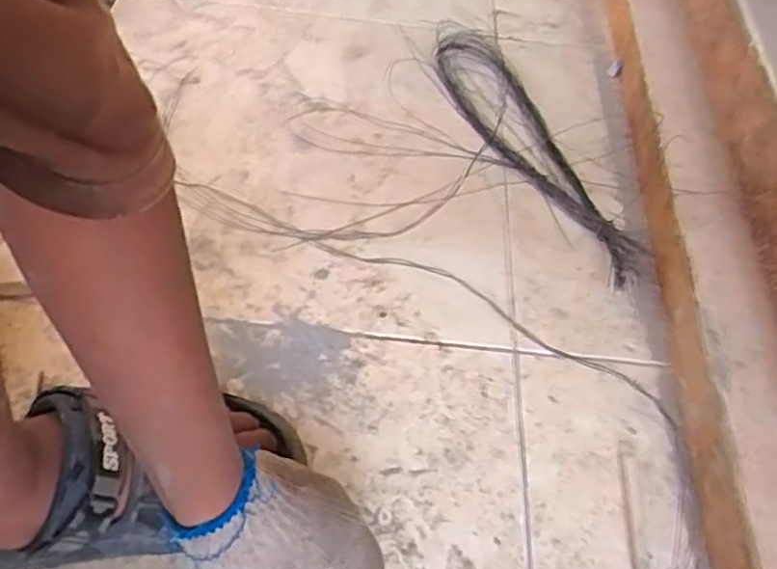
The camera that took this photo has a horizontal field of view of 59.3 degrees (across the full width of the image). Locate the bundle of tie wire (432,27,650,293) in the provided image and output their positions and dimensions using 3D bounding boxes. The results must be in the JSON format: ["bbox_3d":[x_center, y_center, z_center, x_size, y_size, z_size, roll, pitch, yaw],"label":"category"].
[{"bbox_3d":[0.157,-0.157,0.761,0.091,0.019,0.406,-15,55,-16],"label":"bundle of tie wire"}]

